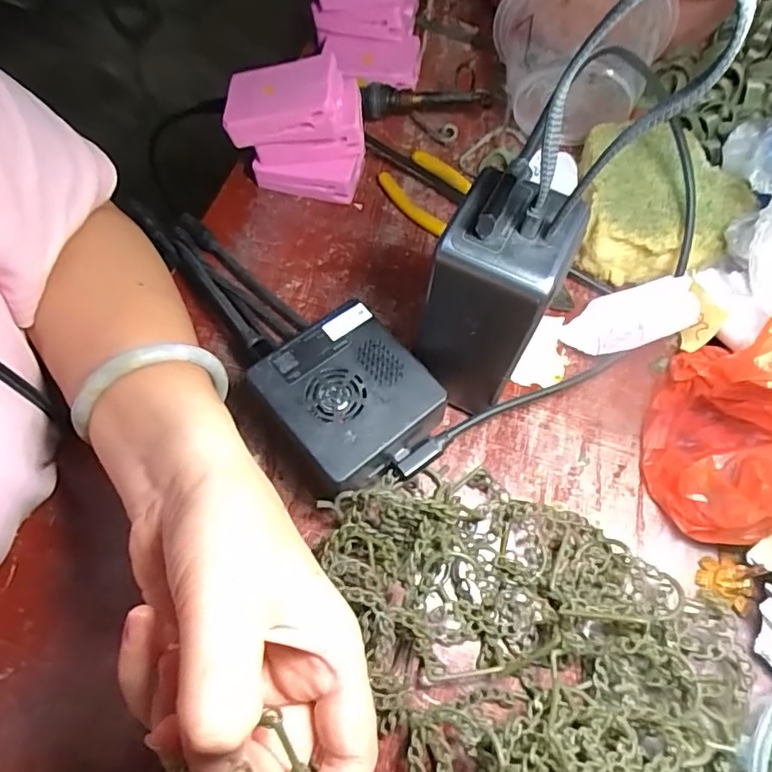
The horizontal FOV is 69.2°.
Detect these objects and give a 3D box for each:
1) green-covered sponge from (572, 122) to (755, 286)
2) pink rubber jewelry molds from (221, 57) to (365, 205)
[{"bbox_3d":[0.175,-0.120,0.364,0.102,0.035,0.108,2,66,4],"label":"green-covered sponge"},{"bbox_3d":[-0.058,-0.171,0.372,0.086,0.072,0.055,11,65,3],"label":"pink rubber jewelry molds"}]

